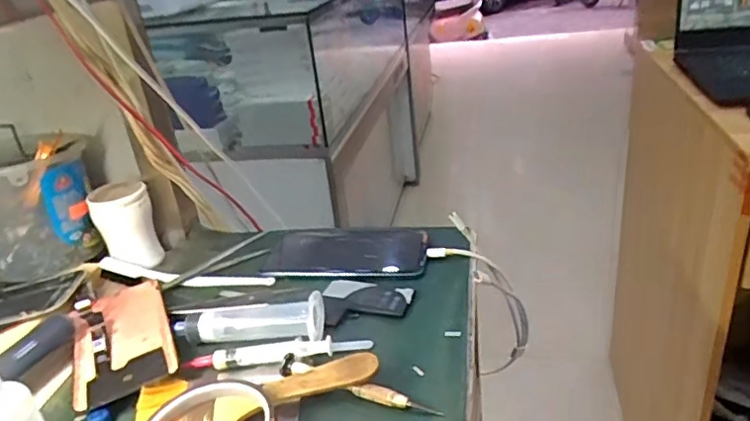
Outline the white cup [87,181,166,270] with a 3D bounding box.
[{"bbox_3d":[-0.247,0.014,0.567,0.052,0.073,0.050,-20,30,-26],"label":"white cup"}]

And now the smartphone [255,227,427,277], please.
[{"bbox_3d":[-0.029,0.038,0.551,0.157,0.010,0.078,0,28,12],"label":"smartphone"}]

